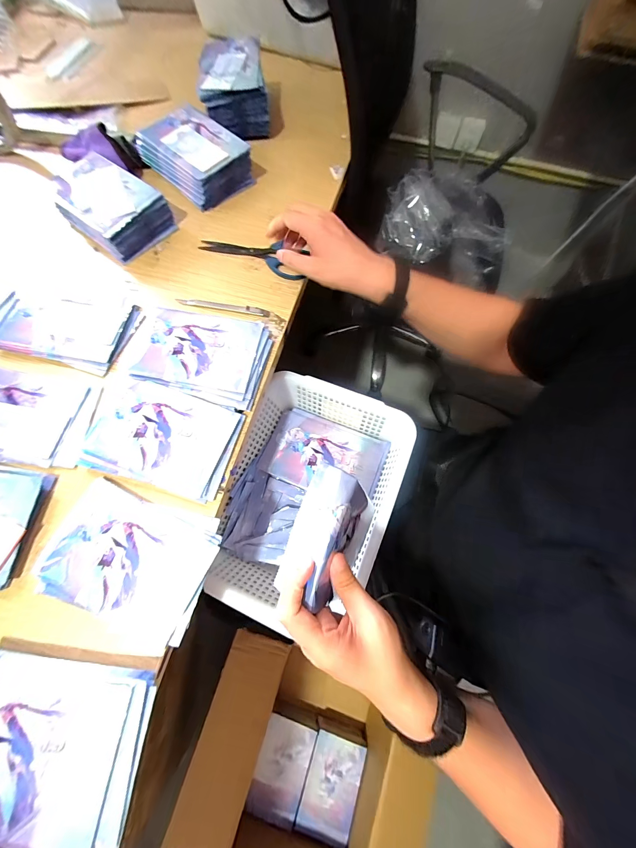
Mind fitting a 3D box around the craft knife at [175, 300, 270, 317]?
[{"bbox_3d":[-0.152,-0.188,0.469,0.148,0.008,0.014,8,69,3],"label":"craft knife"}]

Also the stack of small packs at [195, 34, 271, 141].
[{"bbox_3d":[-0.170,-0.672,0.594,0.125,0.084,0.166,-9,70,-4],"label":"stack of small packs"}]

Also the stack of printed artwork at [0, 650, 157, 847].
[{"bbox_3d":[-0.266,0.307,0.282,0.199,0.034,0.123,7,69,2],"label":"stack of printed artwork"}]

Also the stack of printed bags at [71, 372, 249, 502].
[{"bbox_3d":[-0.210,0.013,0.390,0.190,0.015,0.128,15,70,5],"label":"stack of printed bags"}]

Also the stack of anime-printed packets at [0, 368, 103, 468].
[{"bbox_3d":[-0.401,-0.011,0.404,0.192,0.008,0.119,10,70,4],"label":"stack of anime-printed packets"}]

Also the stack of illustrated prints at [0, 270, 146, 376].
[{"bbox_3d":[-0.385,-0.160,0.456,0.211,0.012,0.139,14,70,5],"label":"stack of illustrated prints"}]

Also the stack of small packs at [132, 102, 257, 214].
[{"bbox_3d":[-0.228,-0.495,0.544,0.182,0.064,0.129,41,74,14],"label":"stack of small packs"}]

